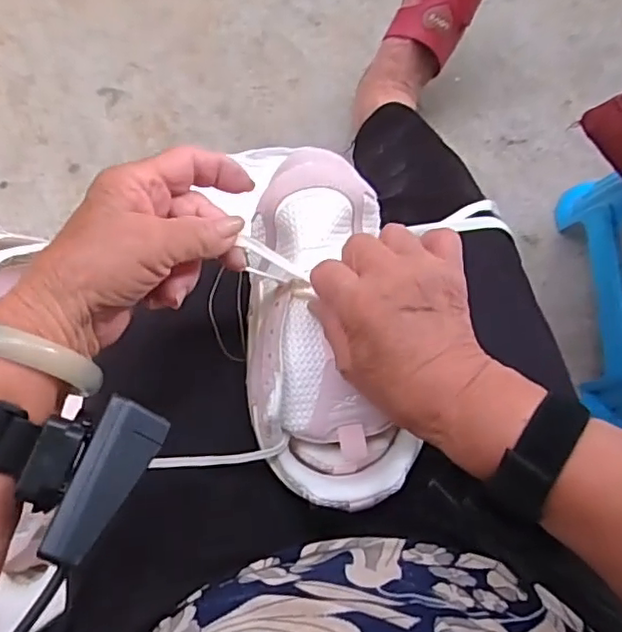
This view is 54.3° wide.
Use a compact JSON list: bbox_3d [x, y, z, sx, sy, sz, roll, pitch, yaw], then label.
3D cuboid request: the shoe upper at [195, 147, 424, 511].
[{"bbox_3d":[0.004,0.000,0.388,0.099,0.050,0.232,-8,80,0],"label":"shoe upper"}]

